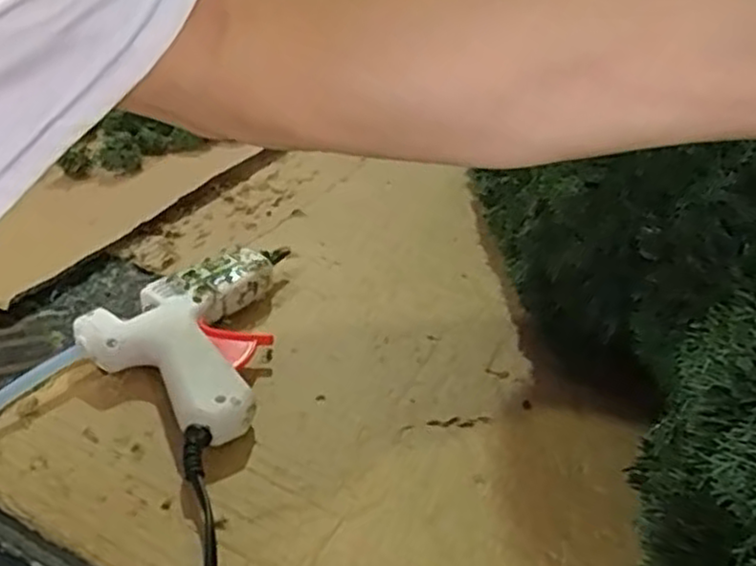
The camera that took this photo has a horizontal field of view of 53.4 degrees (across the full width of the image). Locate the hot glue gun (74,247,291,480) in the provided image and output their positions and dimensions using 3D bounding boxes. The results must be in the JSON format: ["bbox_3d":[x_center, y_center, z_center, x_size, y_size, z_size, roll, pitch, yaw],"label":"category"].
[{"bbox_3d":[-0.078,0.034,0.390,0.115,0.031,0.117,-25,41,-36],"label":"hot glue gun"}]

